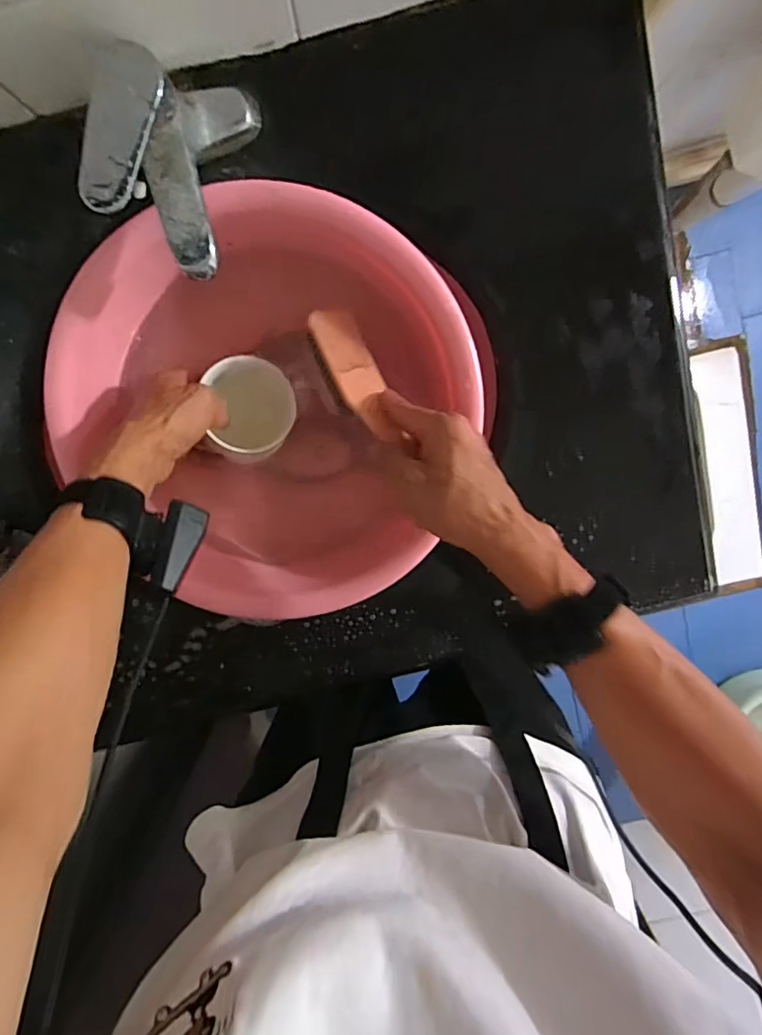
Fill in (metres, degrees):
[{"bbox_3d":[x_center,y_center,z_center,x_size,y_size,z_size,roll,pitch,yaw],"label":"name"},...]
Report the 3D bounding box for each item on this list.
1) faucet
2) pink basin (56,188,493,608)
[{"bbox_3d":[-0.140,-0.242,0.372,0.088,0.090,0.135,13,102,-3],"label":"faucet"},{"bbox_3d":[-0.092,-0.099,0.498,0.324,0.130,0.327,0,102,1],"label":"pink basin"}]

